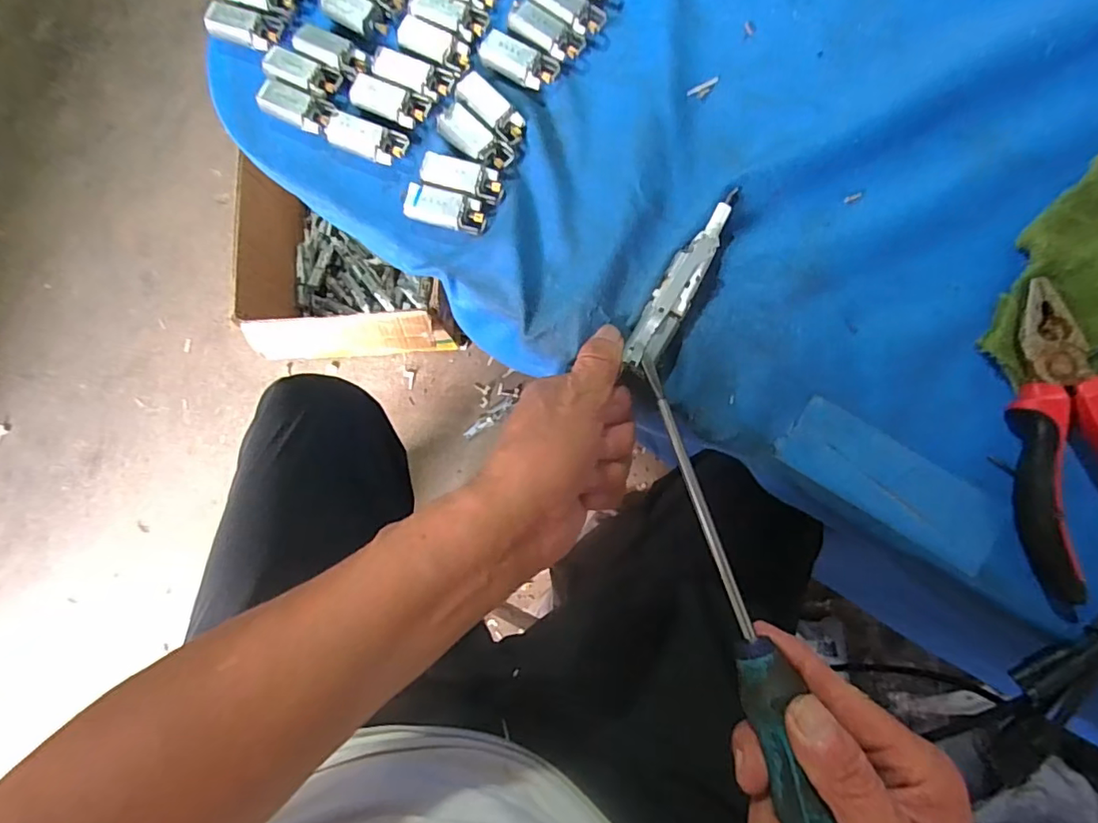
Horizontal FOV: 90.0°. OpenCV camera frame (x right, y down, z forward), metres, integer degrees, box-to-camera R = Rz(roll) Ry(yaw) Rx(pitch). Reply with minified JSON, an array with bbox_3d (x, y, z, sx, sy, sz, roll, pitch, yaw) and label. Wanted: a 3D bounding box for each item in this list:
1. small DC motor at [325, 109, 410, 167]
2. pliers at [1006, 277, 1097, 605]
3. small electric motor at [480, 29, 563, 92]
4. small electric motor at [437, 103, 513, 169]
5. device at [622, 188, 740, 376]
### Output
[{"bbox_3d":[-0.108,-0.160,0.322,0.050,0.014,0.019,22,84,6],"label":"small DC motor"},{"bbox_3d":[0.260,0.012,0.270,0.045,0.031,0.150,-1,82,3],"label":"pliers"},{"bbox_3d":[-0.018,-0.206,0.324,0.046,0.009,0.021,26,84,6],"label":"small electric motor"},{"bbox_3d":[-0.043,-0.158,0.319,0.046,0.007,0.019,41,86,8],"label":"small electric motor"},{"bbox_3d":[0.072,-0.071,0.294,0.020,0.011,0.116,30,84,7],"label":"device"}]

